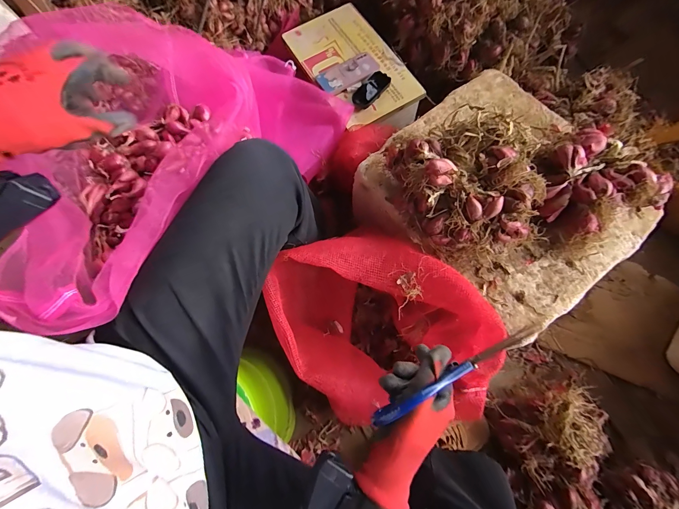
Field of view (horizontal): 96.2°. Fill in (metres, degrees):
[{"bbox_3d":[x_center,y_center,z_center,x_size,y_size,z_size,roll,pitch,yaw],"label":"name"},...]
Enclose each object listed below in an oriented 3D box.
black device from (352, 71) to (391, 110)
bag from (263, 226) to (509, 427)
[{"bbox_3d":[0.081,-0.420,0.783,0.046,0.035,0.115,39,78,12],"label":"black device"},{"bbox_3d":[0.043,0.119,0.558,0.340,0.276,0.251,3,73,2],"label":"bag"}]

